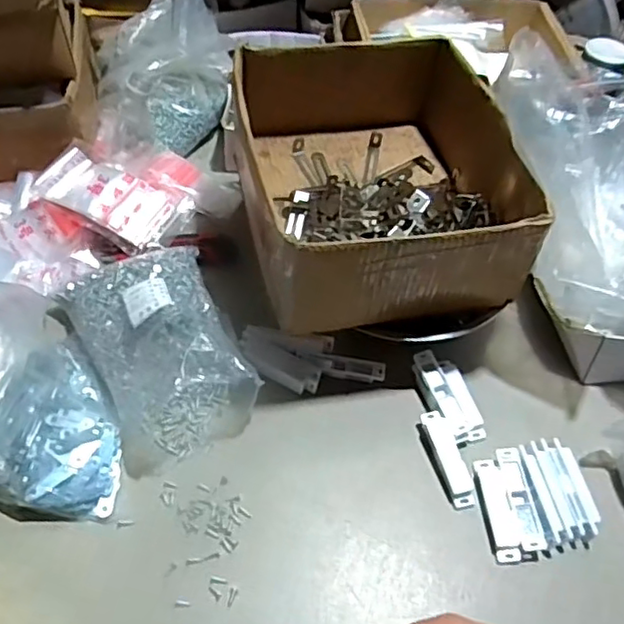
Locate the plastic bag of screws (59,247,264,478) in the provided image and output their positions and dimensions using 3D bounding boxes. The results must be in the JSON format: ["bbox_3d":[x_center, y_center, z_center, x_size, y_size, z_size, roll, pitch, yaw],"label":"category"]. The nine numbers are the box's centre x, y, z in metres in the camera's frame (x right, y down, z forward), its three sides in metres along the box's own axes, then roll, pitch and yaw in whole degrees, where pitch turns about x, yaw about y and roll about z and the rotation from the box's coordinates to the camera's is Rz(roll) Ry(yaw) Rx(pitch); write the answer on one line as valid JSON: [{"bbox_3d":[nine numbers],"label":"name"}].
[{"bbox_3d":[-0.149,0.024,0.621,0.143,0.071,0.218,-22,56,-20],"label":"plastic bag of screws"}]

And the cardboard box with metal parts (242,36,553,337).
[{"bbox_3d":[0.065,-0.142,0.659,0.252,0.117,0.307,-6,52,-9],"label":"cardboard box with metal parts"}]

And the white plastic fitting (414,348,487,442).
[{"bbox_3d":[0.138,0.085,0.638,0.047,0.018,0.099,-14,54,-15],"label":"white plastic fitting"}]

